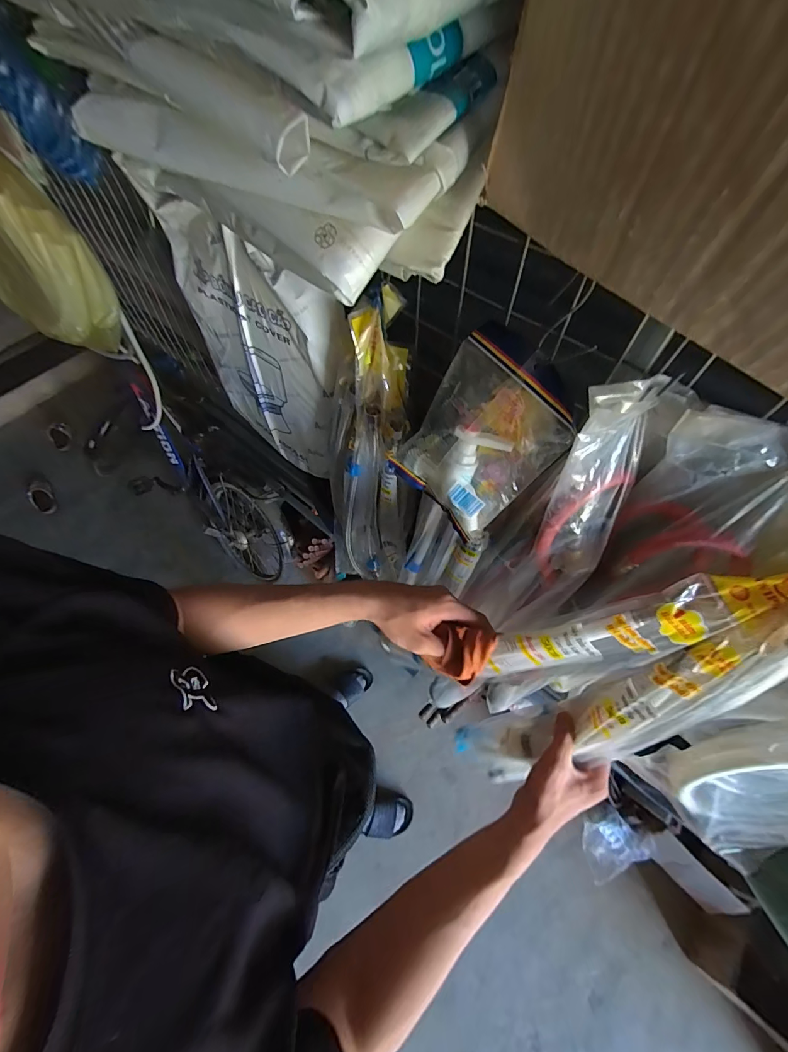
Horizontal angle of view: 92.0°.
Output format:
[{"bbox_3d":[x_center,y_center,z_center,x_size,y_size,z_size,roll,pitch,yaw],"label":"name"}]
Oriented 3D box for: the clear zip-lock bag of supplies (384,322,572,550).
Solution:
[{"bbox_3d":[0.081,-0.081,0.375,0.130,0.173,0.033,45,33,7],"label":"clear zip-lock bag of supplies"}]

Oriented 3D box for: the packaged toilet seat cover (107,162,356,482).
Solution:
[{"bbox_3d":[-0.204,-0.250,0.623,0.381,0.417,0.044,39,69,20],"label":"packaged toilet seat cover"}]

